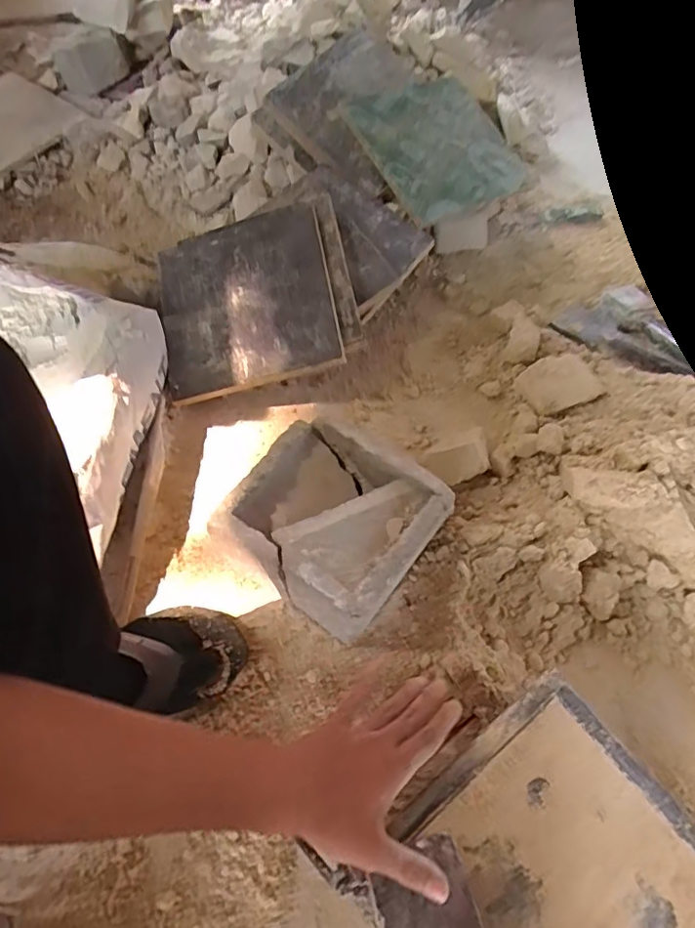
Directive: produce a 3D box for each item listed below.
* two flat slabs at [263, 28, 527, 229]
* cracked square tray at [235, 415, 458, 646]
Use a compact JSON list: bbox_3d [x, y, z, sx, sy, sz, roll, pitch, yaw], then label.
[{"bbox_3d":[0.095,-0.559,0.918,0.280,0.091,0.391,-37,73,-22],"label":"two flat slabs"},{"bbox_3d":[-0.012,0.068,0.640,0.195,0.108,0.191,34,64,17],"label":"cracked square tray"}]

